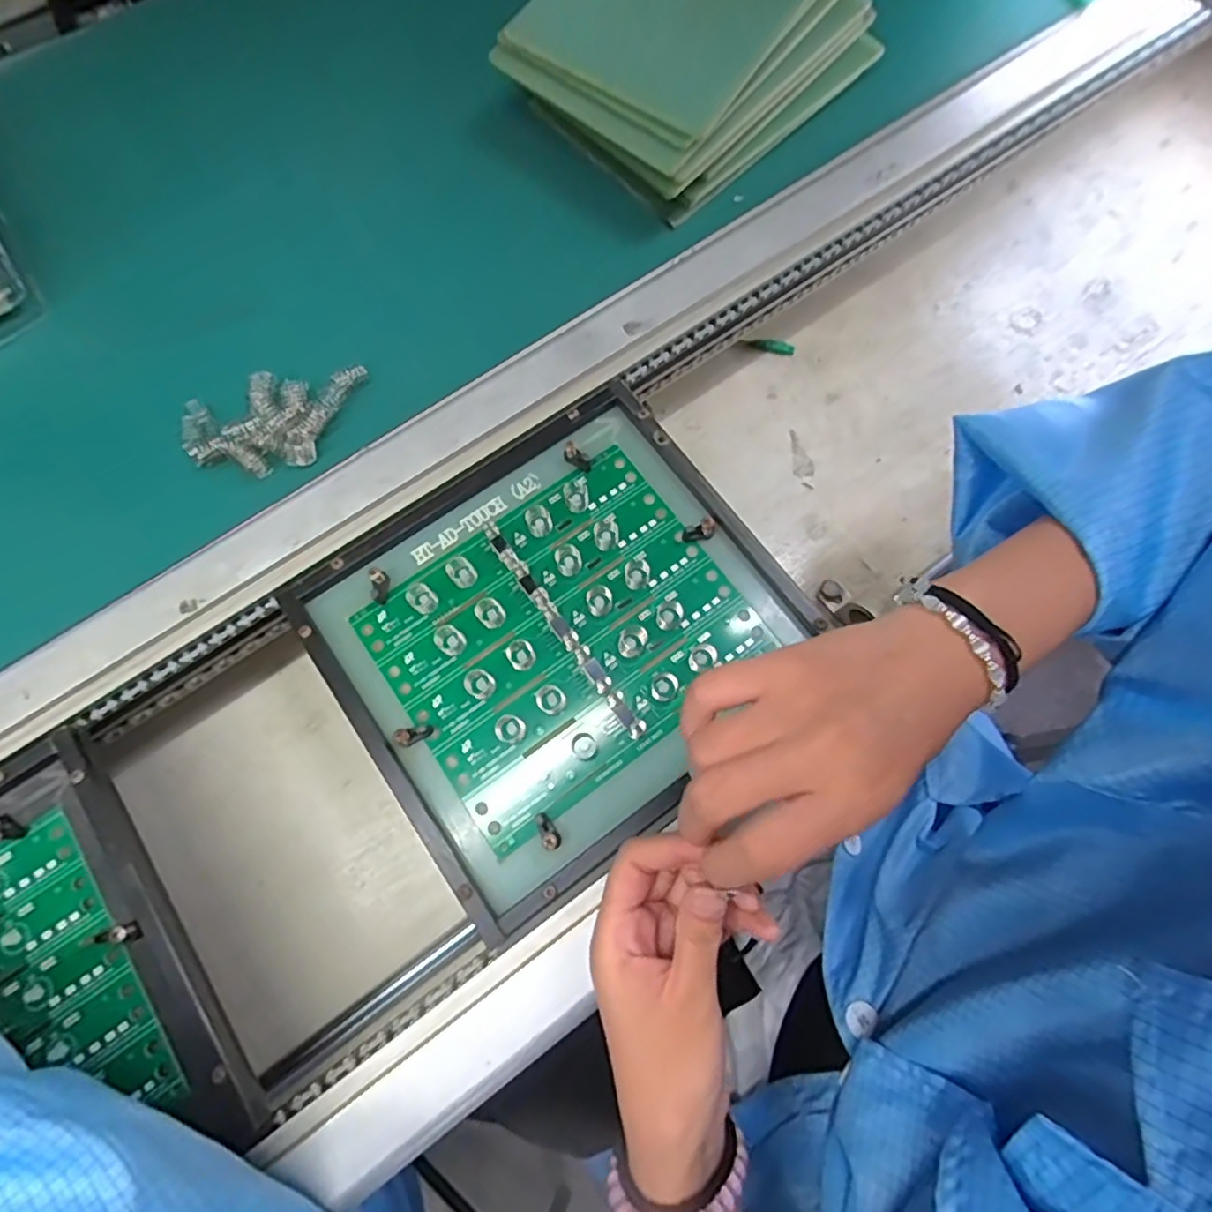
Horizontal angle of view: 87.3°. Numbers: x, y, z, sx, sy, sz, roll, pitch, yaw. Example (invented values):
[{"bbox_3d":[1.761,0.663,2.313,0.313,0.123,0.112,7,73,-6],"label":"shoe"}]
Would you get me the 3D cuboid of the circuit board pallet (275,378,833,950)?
[{"bbox_3d":[-0.025,0.012,0.367,0.242,0.021,0.228,-35,78,-8],"label":"circuit board pallet"}]

